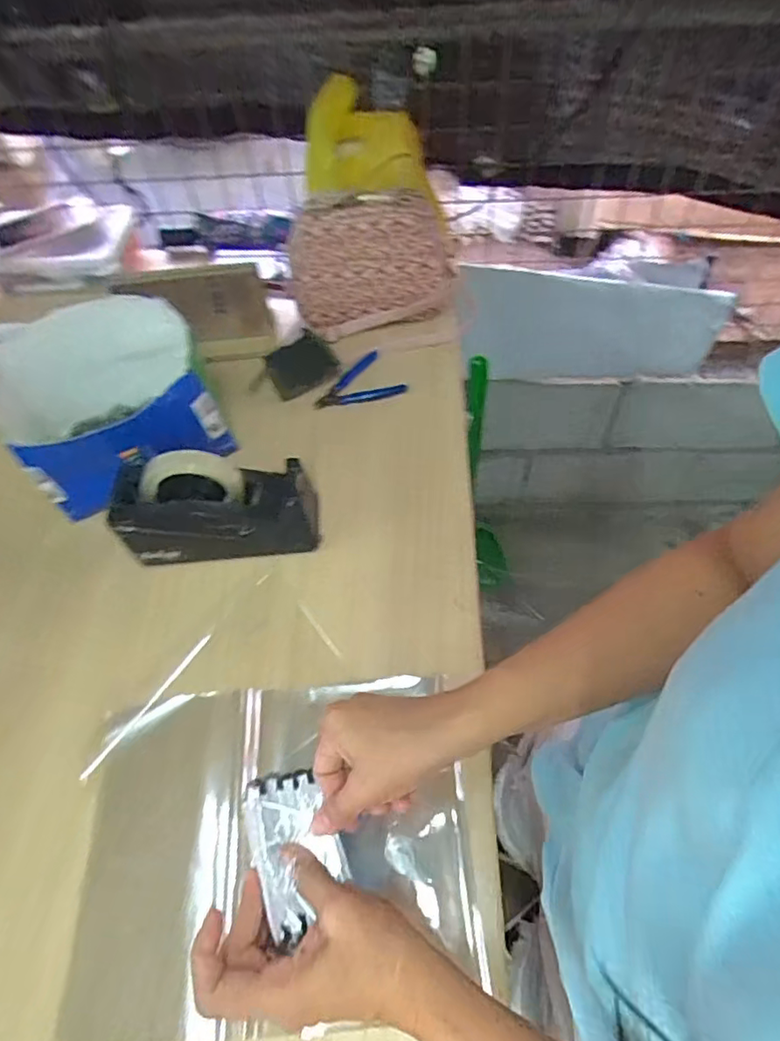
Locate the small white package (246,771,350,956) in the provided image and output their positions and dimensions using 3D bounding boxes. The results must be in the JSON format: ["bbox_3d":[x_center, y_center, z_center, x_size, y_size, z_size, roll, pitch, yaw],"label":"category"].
[{"bbox_3d":[-0.060,0.209,0.359,0.054,0.008,0.091,-16,60,-11],"label":"small white package"}]

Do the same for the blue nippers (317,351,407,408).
[{"bbox_3d":[-0.044,-0.191,0.760,0.120,0.023,0.072,-8,59,-6],"label":"blue nippers"}]

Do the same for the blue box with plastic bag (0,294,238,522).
[{"bbox_3d":[-0.325,-0.139,0.670,0.225,0.133,0.219,-26,60,-13],"label":"blue box with plastic bag"}]

